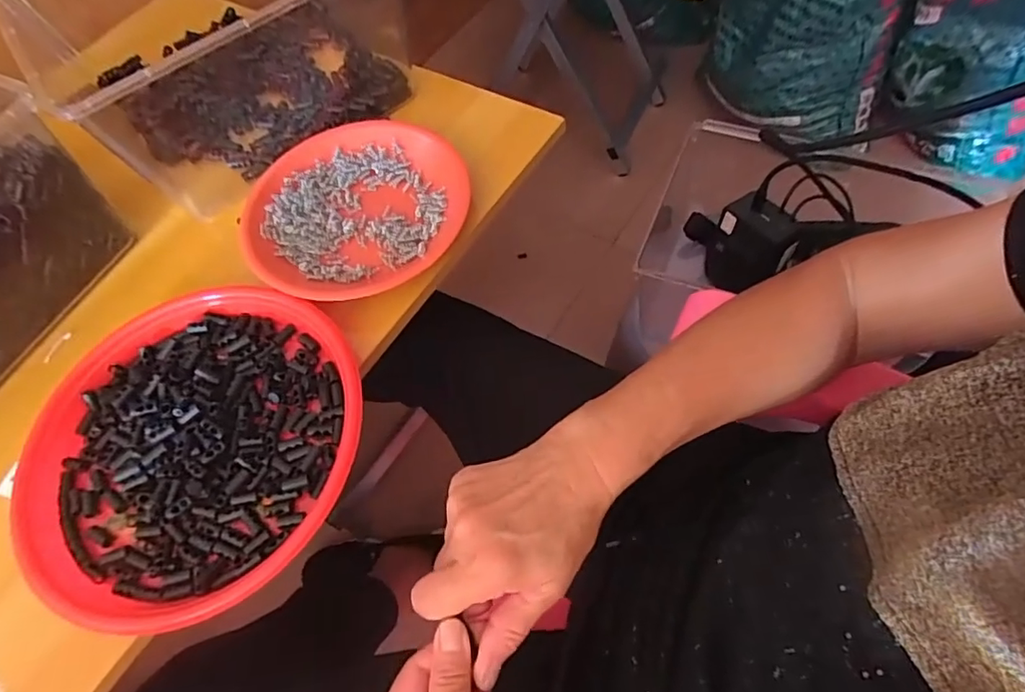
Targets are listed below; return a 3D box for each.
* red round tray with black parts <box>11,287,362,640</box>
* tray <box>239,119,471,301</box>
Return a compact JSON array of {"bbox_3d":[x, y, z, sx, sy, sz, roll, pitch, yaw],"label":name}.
[{"bbox_3d":[-0.229,0.065,0.390,0.239,0.041,0.225,-3,64,6],"label":"red round tray with black parts"},{"bbox_3d":[-0.138,-0.123,0.493,0.195,0.031,0.190,-28,64,-7],"label":"tray"}]

